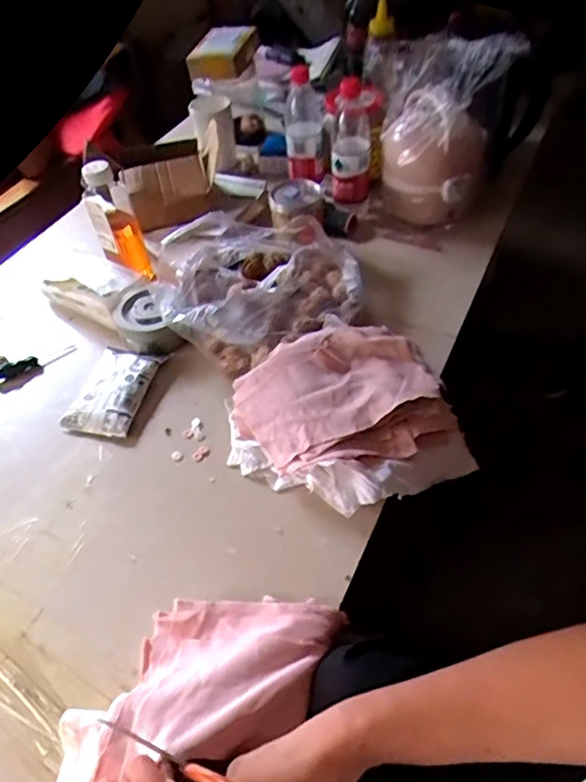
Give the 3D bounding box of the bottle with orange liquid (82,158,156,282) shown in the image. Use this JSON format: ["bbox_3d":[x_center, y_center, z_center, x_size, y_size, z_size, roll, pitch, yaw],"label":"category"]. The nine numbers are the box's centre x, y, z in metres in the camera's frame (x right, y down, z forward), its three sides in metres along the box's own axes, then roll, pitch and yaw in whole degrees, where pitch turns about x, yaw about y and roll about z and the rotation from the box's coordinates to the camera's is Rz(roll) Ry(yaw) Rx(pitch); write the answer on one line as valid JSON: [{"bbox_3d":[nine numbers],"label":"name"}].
[{"bbox_3d":[-0.262,-0.256,0.850,0.071,0.175,0.063,9,41,41],"label":"bottle with orange liquid"}]

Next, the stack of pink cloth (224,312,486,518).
[{"bbox_3d":[0.061,0.030,0.691,0.277,0.081,0.236,-18,51,-10],"label":"stack of pink cloth"}]

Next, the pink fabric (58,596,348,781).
[{"bbox_3d":[-0.088,0.311,0.462,0.214,0.073,0.314,9,47,6],"label":"pink fabric"}]

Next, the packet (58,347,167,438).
[{"bbox_3d":[-0.242,-0.002,0.766,0.095,0.034,0.140,11,52,14],"label":"packet"}]

